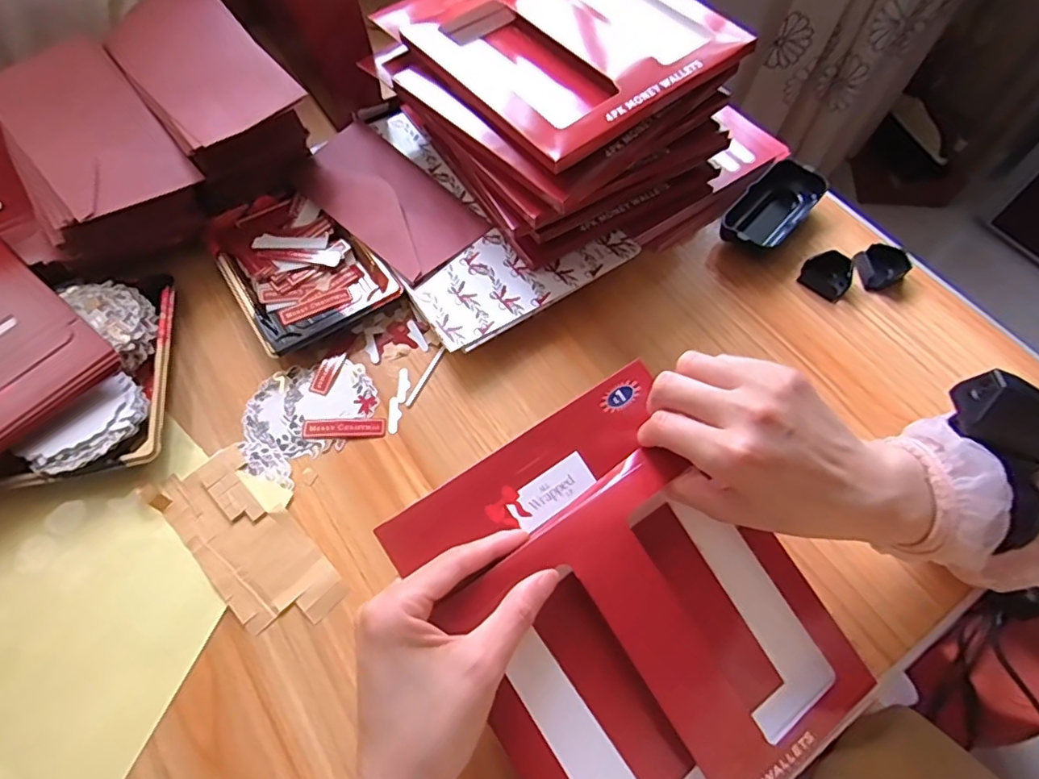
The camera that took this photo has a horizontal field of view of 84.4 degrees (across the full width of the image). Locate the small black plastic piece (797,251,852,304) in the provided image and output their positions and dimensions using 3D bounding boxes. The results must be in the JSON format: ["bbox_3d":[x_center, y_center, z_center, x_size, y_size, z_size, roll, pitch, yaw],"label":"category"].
[{"bbox_3d":[0.259,-0.097,0.481,0.039,0.020,0.033,37,67,17],"label":"small black plastic piece"}]

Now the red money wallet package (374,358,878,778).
[{"bbox_3d":[0.063,0.124,0.323,0.188,0.029,0.232,-32,81,-17],"label":"red money wallet package"}]

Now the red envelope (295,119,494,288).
[{"bbox_3d":[-0.115,-0.170,0.494,0.095,0.015,0.178,-39,69,-19],"label":"red envelope"}]

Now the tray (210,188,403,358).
[{"bbox_3d":[-0.185,-0.104,0.479,0.109,0.022,0.154,-31,66,-16],"label":"tray"}]

